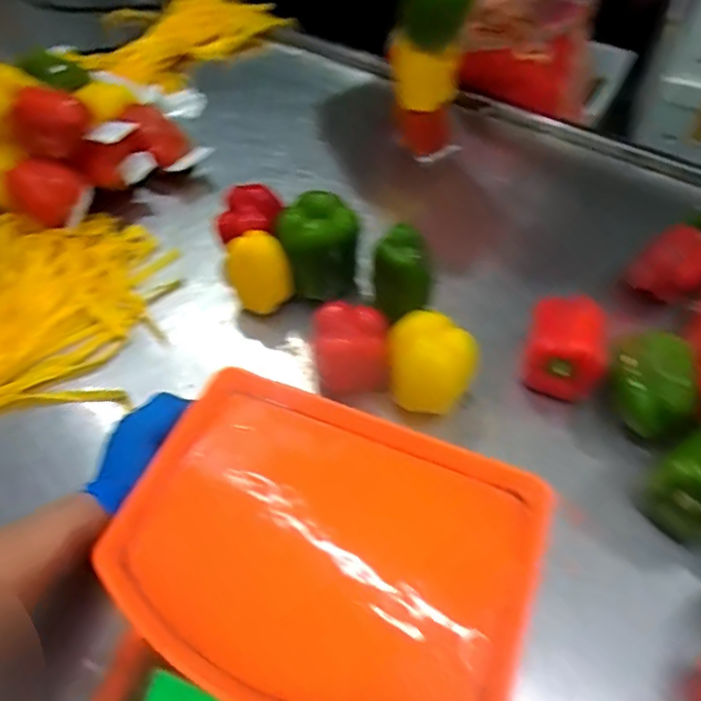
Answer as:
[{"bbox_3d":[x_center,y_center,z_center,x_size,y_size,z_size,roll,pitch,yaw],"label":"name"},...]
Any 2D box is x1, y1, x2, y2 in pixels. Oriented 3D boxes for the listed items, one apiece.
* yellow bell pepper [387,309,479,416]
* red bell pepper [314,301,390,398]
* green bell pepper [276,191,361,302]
[{"bbox_3d":[0.083,0.013,0.640,0.090,0.080,0.068,15,54,8],"label":"yellow bell pepper"},{"bbox_3d":[-0.001,-0.007,0.648,0.080,0.082,0.072,-3,54,-6],"label":"red bell pepper"},{"bbox_3d":[-0.037,-0.121,0.720,0.095,0.094,0.083,1,53,-2],"label":"green bell pepper"}]

